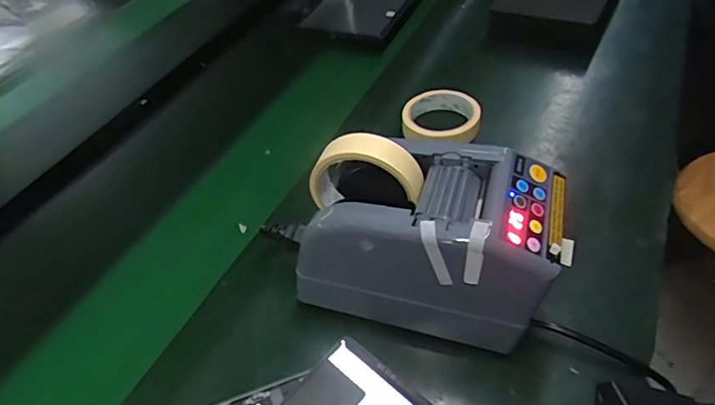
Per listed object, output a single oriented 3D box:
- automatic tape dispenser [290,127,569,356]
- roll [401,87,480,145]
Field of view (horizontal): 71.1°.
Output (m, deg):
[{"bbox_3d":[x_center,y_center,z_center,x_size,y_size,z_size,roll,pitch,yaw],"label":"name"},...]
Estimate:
[{"bbox_3d":[0.054,0.027,0.426,0.222,0.167,0.120,9,48,18],"label":"automatic tape dispenser"},{"bbox_3d":[0.106,-0.105,0.634,0.094,0.025,0.100,-4,47,2],"label":"roll"}]

